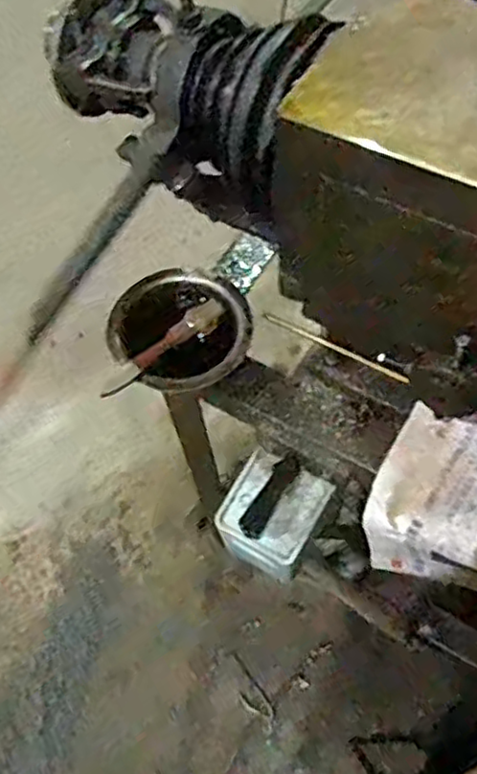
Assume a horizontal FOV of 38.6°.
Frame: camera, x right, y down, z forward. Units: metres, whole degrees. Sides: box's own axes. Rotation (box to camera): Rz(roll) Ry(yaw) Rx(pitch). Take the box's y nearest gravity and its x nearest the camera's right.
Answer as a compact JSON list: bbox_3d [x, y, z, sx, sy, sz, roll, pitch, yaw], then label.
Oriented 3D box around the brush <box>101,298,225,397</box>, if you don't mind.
[{"bbox_3d":[-0.069,-0.037,0.636,0.022,0.023,0.145,39,71,22],"label":"brush"}]

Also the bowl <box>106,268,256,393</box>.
[{"bbox_3d":[-0.054,-0.053,0.645,0.139,0.043,0.117,-26,63,-10],"label":"bowl"}]

